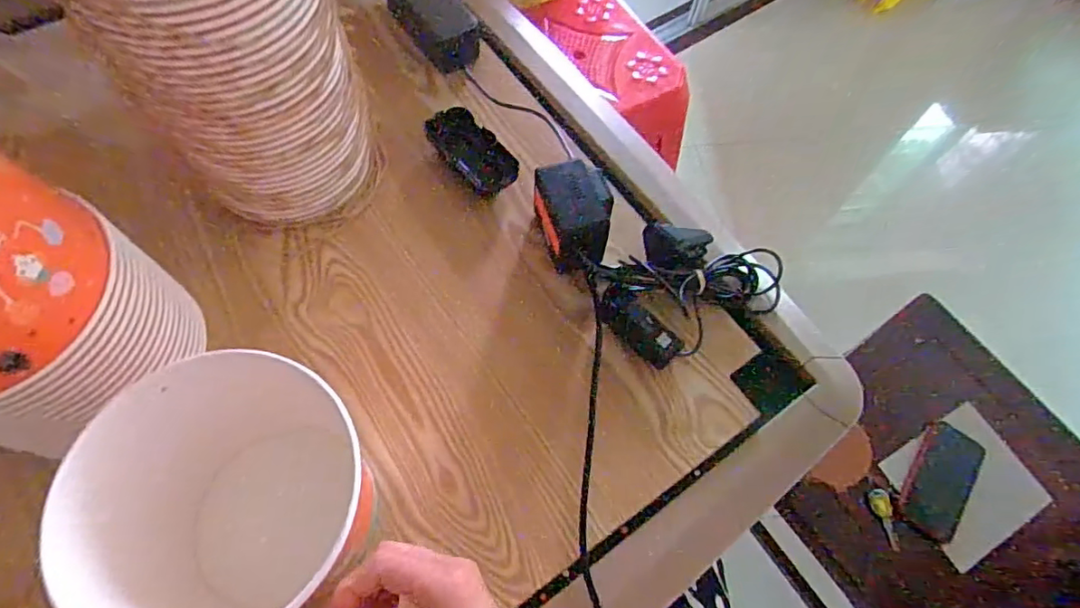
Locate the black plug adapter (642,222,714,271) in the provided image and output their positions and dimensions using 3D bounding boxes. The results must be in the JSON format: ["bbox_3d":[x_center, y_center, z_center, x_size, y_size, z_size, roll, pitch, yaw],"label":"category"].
[{"bbox_3d":[0.126,-0.051,0.495,0.065,0.027,0.042,-1,63,-4],"label":"black plug adapter"}]

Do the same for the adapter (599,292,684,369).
[{"bbox_3d":[0.086,0.022,0.483,0.074,0.018,0.030,38,67,15],"label":"adapter"}]

